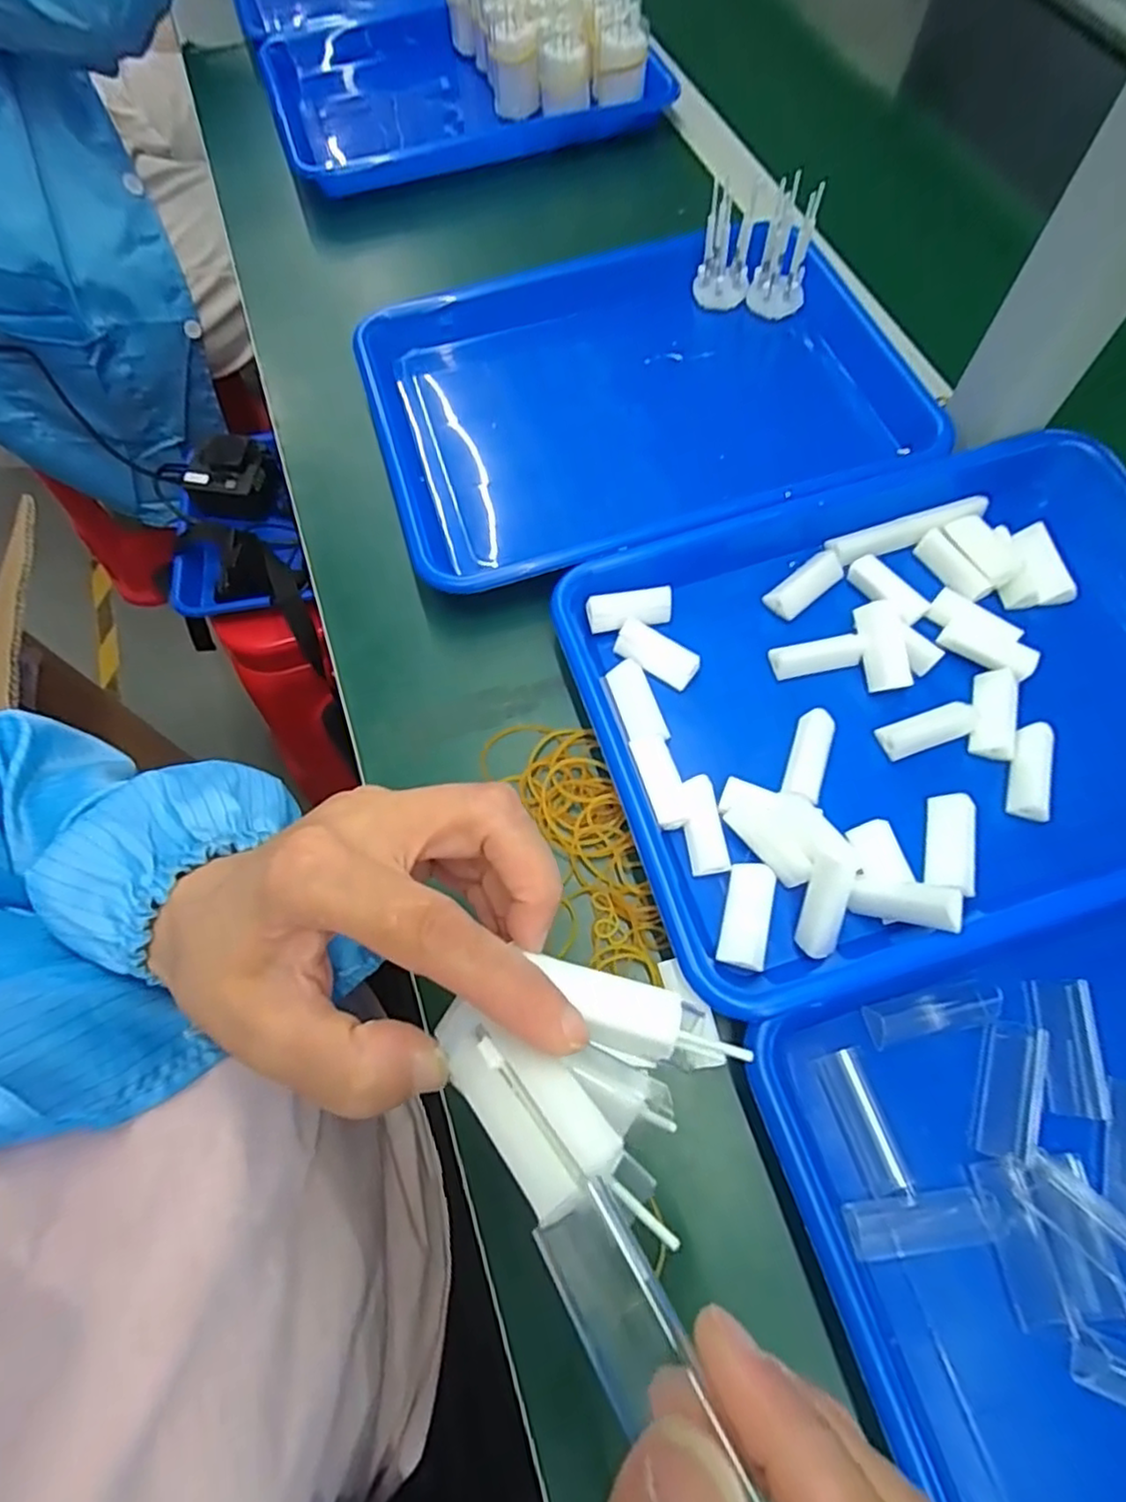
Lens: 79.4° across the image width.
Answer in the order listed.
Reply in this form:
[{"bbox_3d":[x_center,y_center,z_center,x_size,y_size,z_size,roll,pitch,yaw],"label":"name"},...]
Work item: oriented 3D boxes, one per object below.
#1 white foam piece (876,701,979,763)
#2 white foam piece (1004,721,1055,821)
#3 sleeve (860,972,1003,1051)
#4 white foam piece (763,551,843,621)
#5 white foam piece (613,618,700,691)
[{"bbox_3d":[0.186,-0.011,0.345,0.049,0.008,0.018,-19,67,-6],"label":"white foam piece"},{"bbox_3d":[0.232,0.010,0.335,0.017,0.017,0.046,16,68,9],"label":"white foam piece"},{"bbox_3d":[0.162,0.113,0.296,0.057,0.008,0.019,-14,67,-5],"label":"sleeve"},{"bbox_3d":[0.137,-0.094,0.383,0.046,0.014,0.020,-38,70,-14],"label":"white foam piece"},{"bbox_3d":[0.050,-0.053,0.367,0.047,0.017,0.016,37,72,16],"label":"white foam piece"}]

